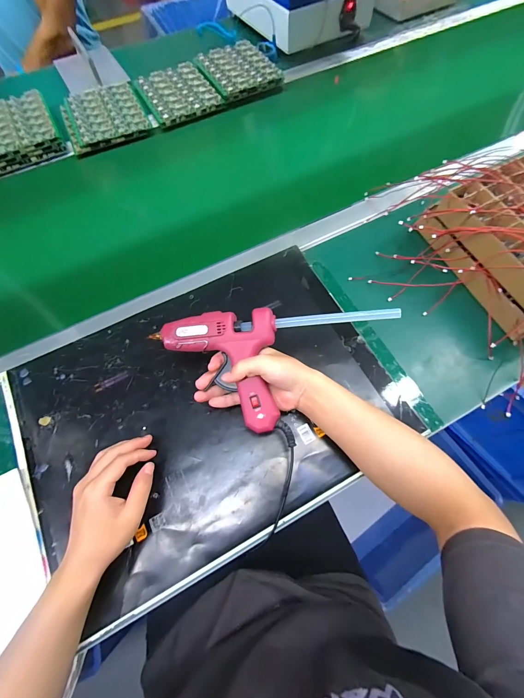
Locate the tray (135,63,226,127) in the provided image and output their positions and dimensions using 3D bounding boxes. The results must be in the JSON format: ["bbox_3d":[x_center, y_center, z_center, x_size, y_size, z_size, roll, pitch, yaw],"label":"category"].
[{"bbox_3d":[-0.190,-0.583,0.692,0.152,0.024,0.177,-23,68,-8],"label":"tray"}]

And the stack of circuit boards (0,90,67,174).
[{"bbox_3d":[-0.520,-0.468,0.644,0.157,0.033,0.202,-25,69,-9],"label":"stack of circuit boards"}]

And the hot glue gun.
[{"bbox_3d":[0.017,0.023,0.370,0.290,0.042,0.140,-2,69,0],"label":"hot glue gun"}]

